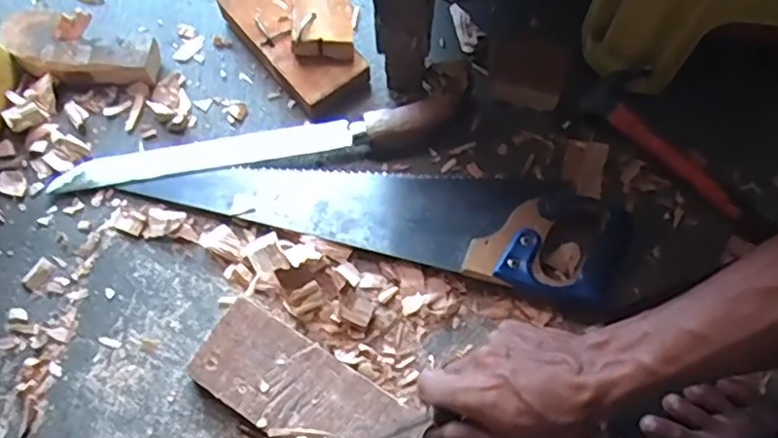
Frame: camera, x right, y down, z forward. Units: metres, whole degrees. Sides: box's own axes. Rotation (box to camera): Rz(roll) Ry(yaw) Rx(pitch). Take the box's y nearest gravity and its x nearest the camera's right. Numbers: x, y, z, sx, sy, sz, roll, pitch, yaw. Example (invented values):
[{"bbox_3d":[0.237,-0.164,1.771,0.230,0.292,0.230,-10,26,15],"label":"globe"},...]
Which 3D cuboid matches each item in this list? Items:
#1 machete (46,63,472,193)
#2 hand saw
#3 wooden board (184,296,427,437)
[{"bbox_3d":[-0.127,-0.079,0.638,0.436,0.037,0.063,-12,68,-5],"label":"machete"},{"bbox_3d":[-0.005,-0.022,0.614,0.454,0.030,0.113,15,69,6],"label":"hand saw"},{"bbox_3d":[-0.040,0.174,0.543,0.272,0.033,0.081,31,72,12],"label":"wooden board"}]

